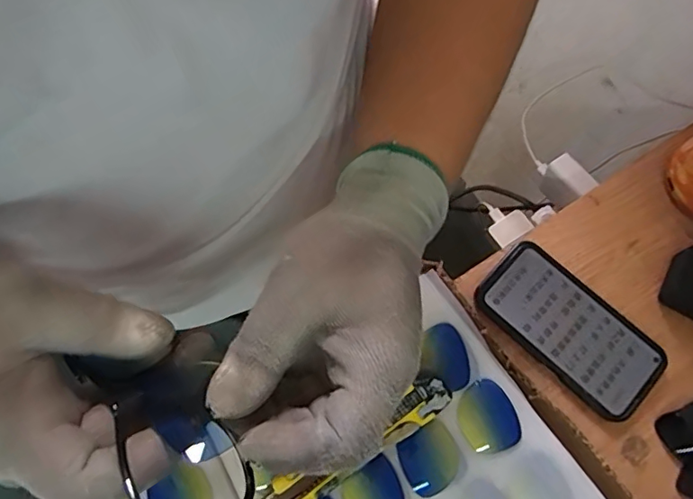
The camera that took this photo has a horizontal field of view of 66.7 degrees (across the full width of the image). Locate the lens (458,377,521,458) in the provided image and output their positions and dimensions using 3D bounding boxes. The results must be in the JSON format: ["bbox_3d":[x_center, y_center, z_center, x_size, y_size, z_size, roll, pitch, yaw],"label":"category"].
[{"bbox_3d":[0.105,0.126,0.394,0.041,0.005,0.049,-26,75,-8],"label":"lens"}]

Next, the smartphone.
[{"bbox_3d":[0.198,0.071,0.469,0.163,0.012,0.080,42,77,11],"label":"smartphone"}]

